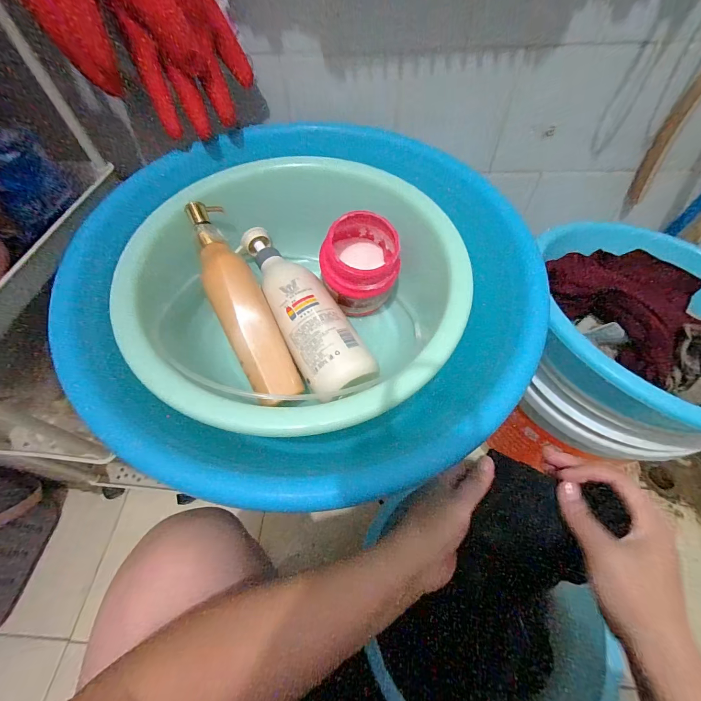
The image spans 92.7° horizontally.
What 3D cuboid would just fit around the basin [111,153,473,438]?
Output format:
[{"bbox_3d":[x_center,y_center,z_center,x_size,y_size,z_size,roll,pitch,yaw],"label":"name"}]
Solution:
[{"bbox_3d":[-0.056,-0.054,0.396,0.346,0.149,0.336,-1,55,2],"label":"basin"}]

